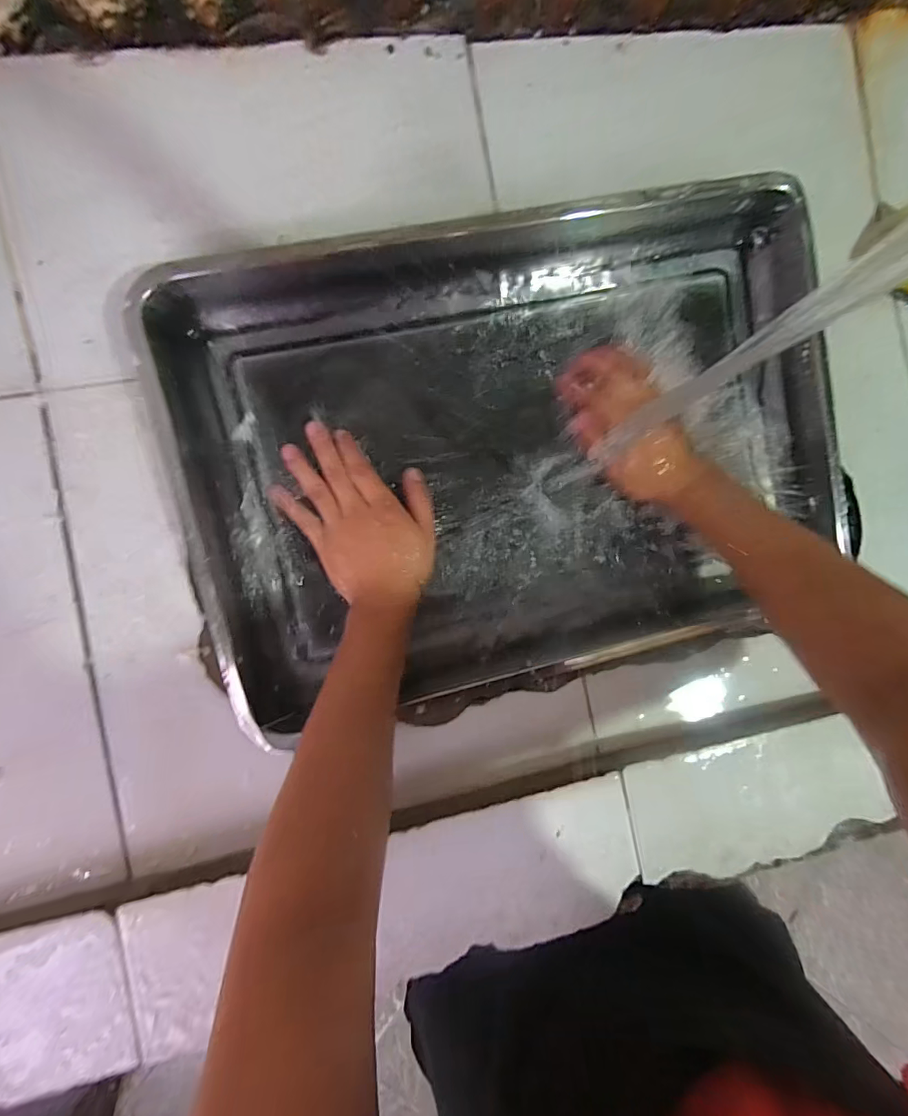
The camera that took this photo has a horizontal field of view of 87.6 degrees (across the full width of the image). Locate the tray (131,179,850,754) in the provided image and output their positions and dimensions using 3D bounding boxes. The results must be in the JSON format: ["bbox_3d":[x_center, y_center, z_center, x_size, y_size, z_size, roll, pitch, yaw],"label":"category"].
[{"bbox_3d":[0.064,-0.098,0.427,0.575,0.062,0.403,-13,91,-7],"label":"tray"}]

